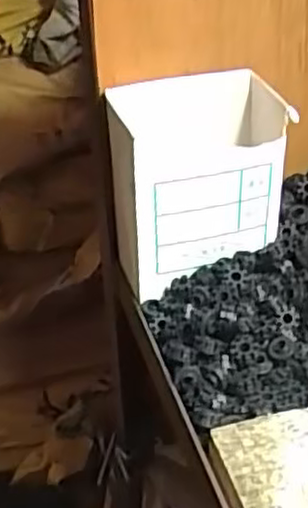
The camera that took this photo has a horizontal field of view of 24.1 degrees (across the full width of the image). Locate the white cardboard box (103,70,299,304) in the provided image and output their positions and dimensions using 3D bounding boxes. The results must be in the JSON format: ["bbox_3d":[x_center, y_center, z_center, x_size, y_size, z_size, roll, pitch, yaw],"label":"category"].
[{"bbox_3d":[0.029,-0.051,0.548,0.130,0.142,0.073,-11,33,-12],"label":"white cardboard box"}]

